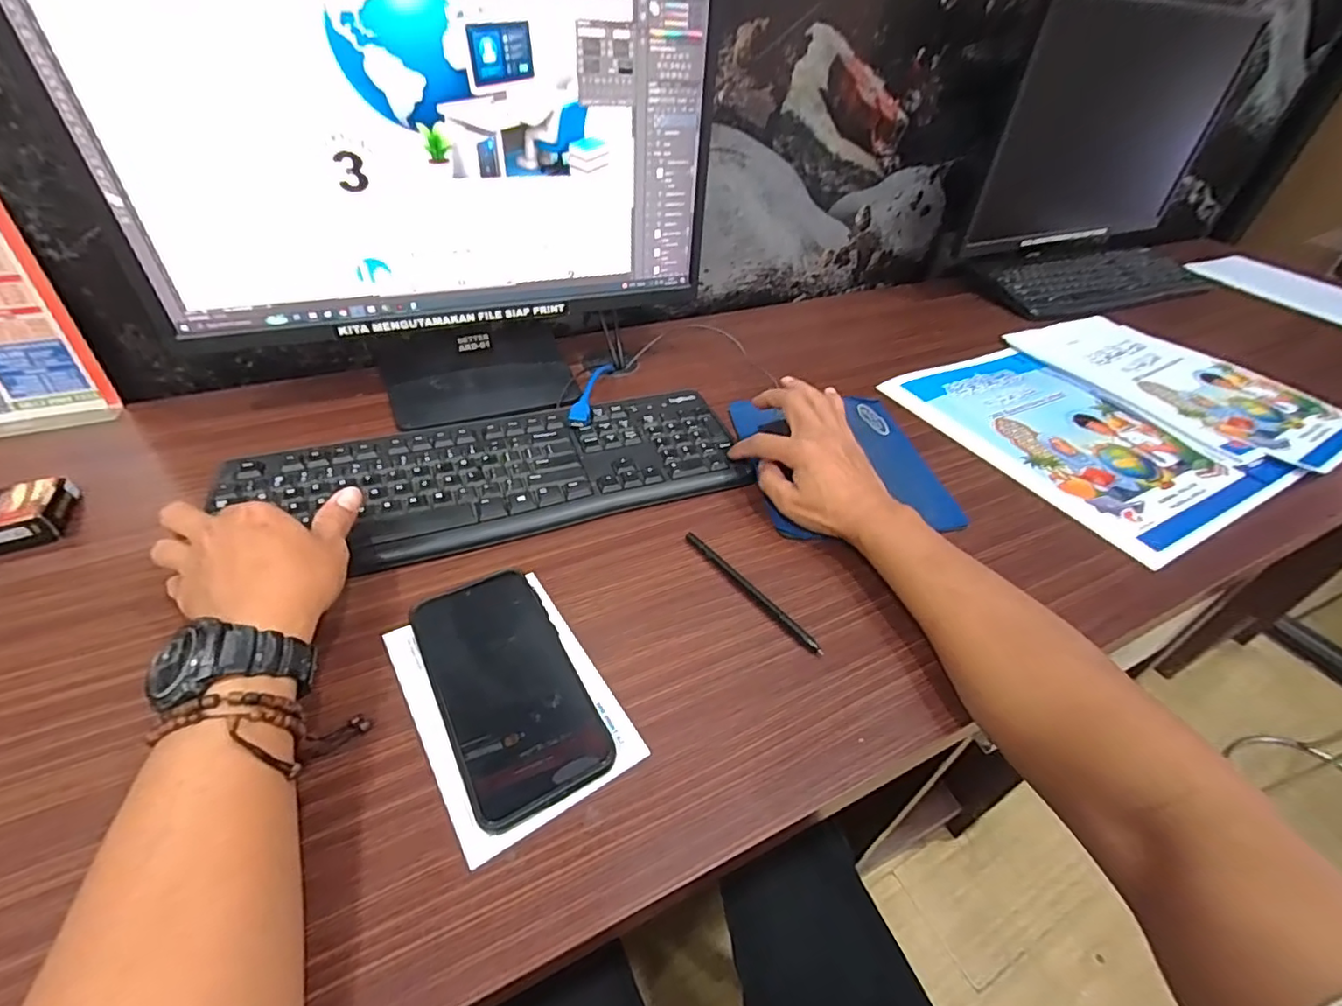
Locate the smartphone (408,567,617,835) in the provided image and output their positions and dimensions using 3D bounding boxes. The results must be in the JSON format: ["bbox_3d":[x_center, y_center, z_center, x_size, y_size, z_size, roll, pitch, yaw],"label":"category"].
[{"bbox_3d":[-0.102,0.110,0.351,0.080,0.015,0.161,-19,49,-25],"label":"smartphone"}]

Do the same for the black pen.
[{"bbox_3d":[0.059,0.064,0.423,0.009,0.008,0.137,-28,53,-31],"label":"black pen"}]

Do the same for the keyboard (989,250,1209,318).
[{"bbox_3d":[0.705,-0.371,0.923,0.453,0.024,0.143,-15,46,-20],"label":"keyboard"}]

